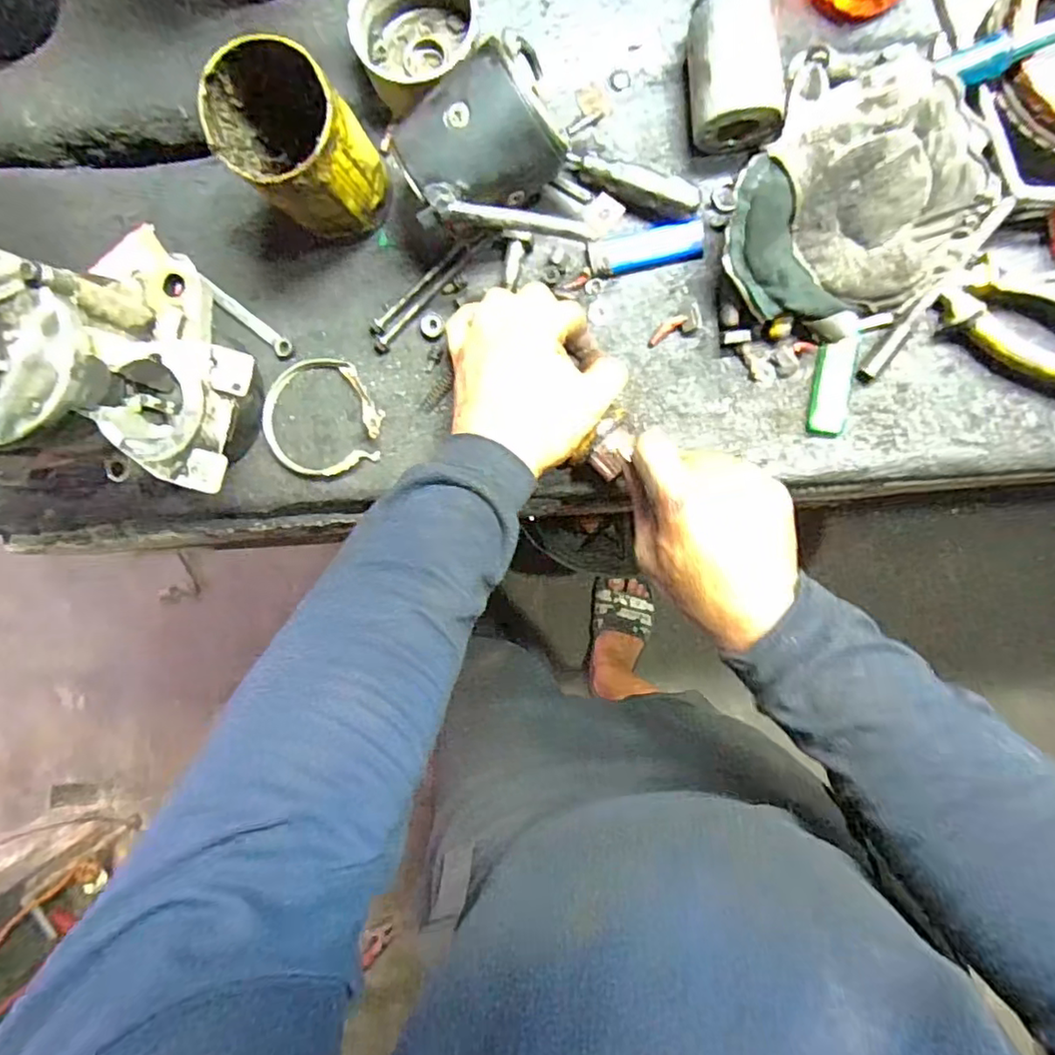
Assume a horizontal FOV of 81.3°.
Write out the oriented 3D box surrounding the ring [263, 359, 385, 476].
[{"bbox_3d":[-0.155,-0.083,0.454,0.088,0.023,0.088,0,92,4],"label":"ring"}]

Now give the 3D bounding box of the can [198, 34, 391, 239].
[{"bbox_3d":[-0.141,-0.240,0.399,0.084,0.115,0.081,43,94,2],"label":"can"}]

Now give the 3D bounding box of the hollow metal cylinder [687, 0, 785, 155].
[{"bbox_3d":[0.133,-0.300,0.401,0.058,0.047,0.095,0,92,4],"label":"hollow metal cylinder"}]

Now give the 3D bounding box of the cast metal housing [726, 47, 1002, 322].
[{"bbox_3d":[0.200,-0.202,0.378,0.143,0.083,0.144,0,92,4],"label":"cast metal housing"}]

